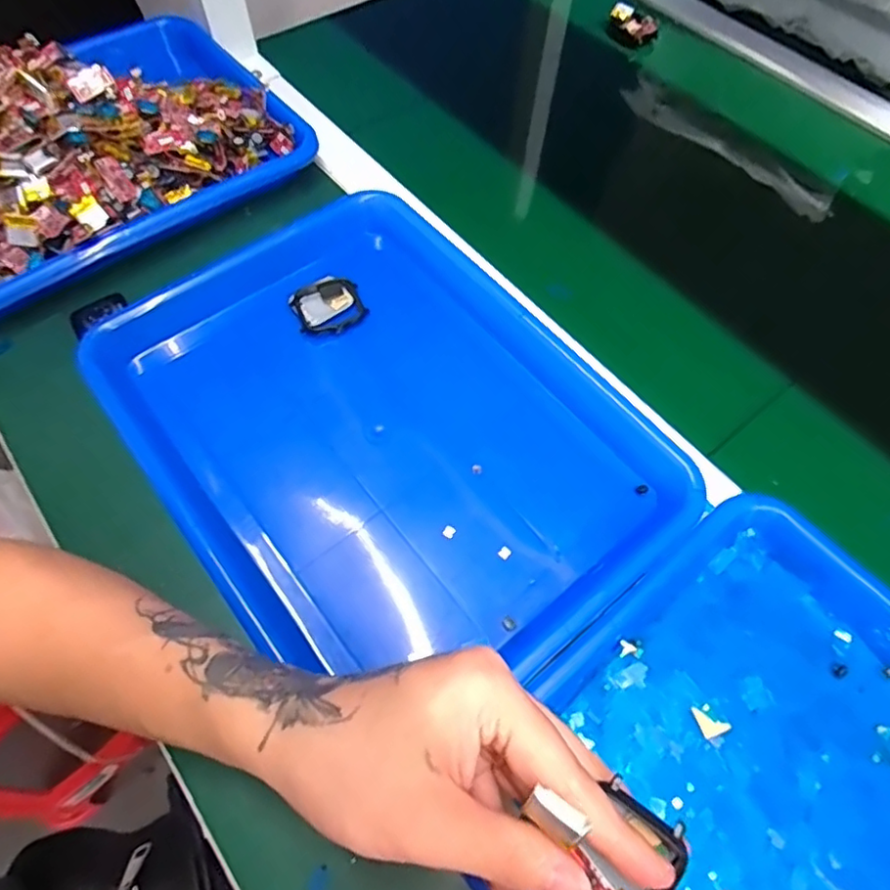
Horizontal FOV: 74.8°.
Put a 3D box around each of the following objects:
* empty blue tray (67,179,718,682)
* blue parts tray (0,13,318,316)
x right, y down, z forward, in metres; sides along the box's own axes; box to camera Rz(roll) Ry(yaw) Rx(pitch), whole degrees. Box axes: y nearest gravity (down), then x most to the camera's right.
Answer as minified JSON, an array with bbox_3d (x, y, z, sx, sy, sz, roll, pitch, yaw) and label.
[{"bbox_3d":[-0.038,-0.010,0.366,0.255,0.042,0.329,-37,69,-18],"label":"empty blue tray"},{"bbox_3d":[-0.300,-0.231,0.441,0.337,0.060,0.246,-34,68,-14],"label":"blue parts tray"}]

